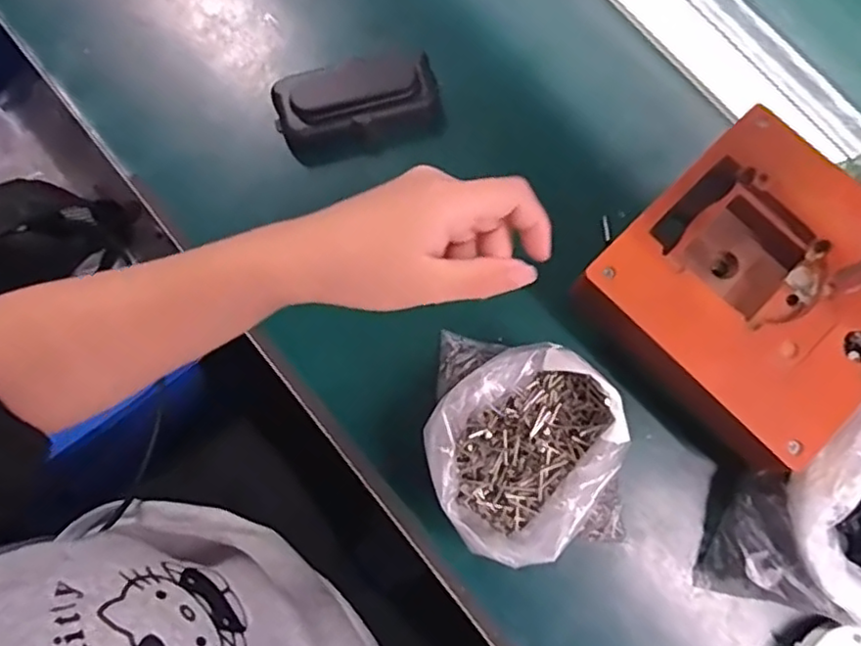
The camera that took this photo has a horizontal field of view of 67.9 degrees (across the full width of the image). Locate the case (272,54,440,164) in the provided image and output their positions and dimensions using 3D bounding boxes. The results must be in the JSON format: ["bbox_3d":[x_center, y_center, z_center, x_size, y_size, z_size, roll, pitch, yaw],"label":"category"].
[{"bbox_3d":[-0.049,-0.148,0.435,0.111,0.038,0.054,-15,80,-4],"label":"case"}]

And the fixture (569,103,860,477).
[{"bbox_3d":[0.185,-0.017,0.386,0.159,0.076,0.163,42,81,6],"label":"fixture"}]

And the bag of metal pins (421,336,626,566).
[{"bbox_3d":[0.052,0.070,0.367,0.103,0.063,0.120,-10,79,-3],"label":"bag of metal pins"}]

